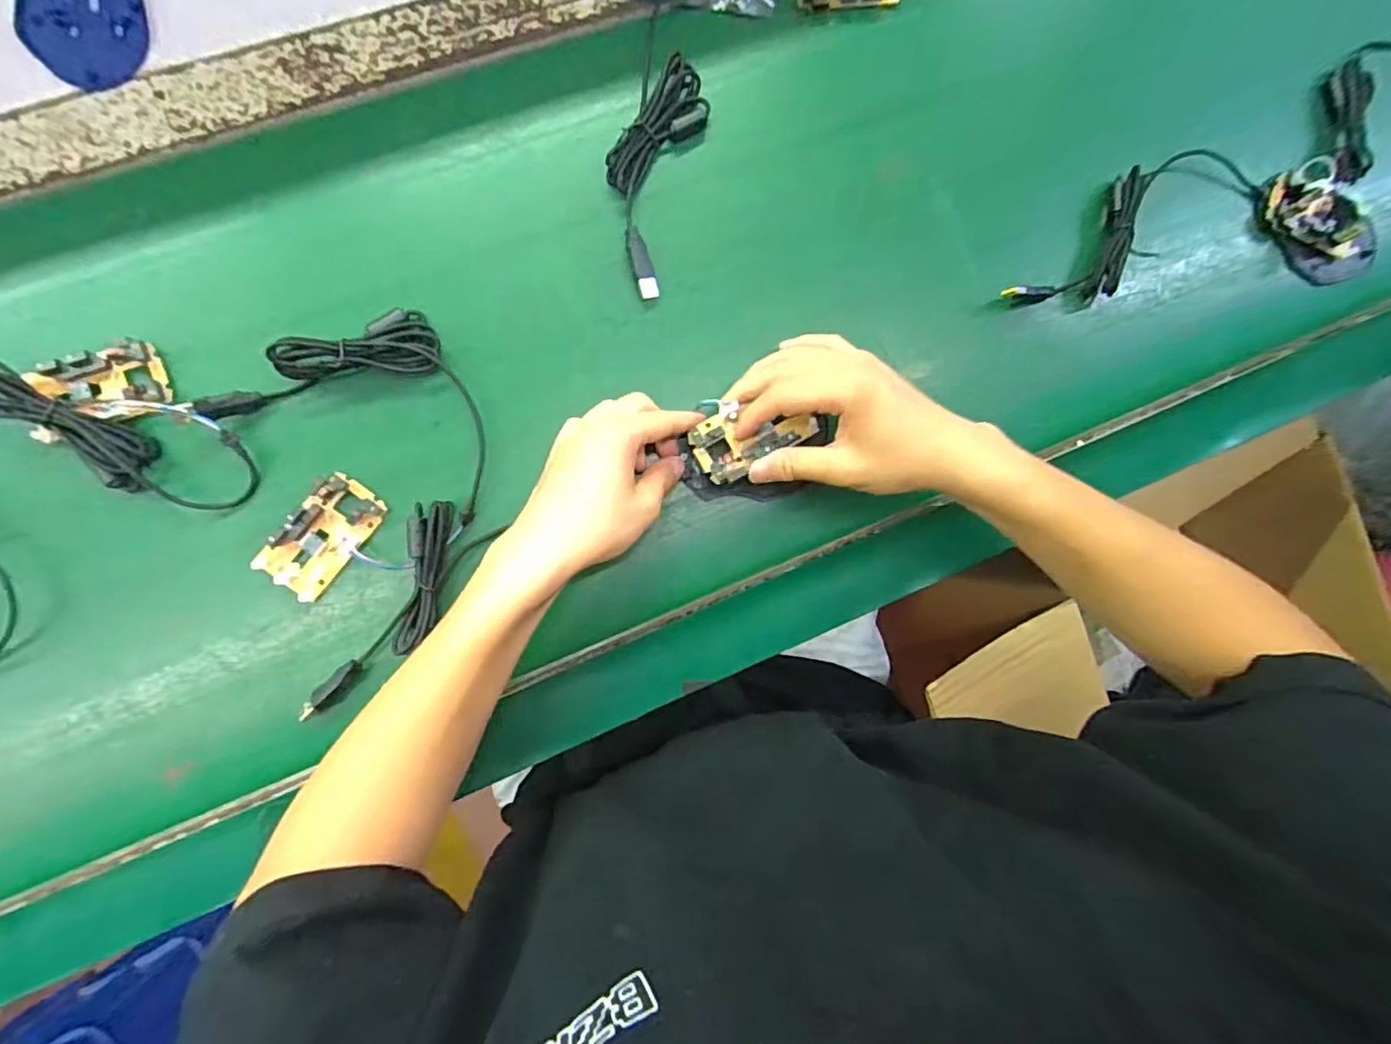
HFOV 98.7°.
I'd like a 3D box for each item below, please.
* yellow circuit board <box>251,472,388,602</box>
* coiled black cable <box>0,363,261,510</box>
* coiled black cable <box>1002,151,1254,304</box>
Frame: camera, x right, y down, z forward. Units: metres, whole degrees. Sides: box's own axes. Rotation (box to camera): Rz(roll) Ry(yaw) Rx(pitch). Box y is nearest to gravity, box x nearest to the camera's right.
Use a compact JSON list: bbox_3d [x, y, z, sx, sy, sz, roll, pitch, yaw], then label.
[{"bbox_3d":[-0.241,0.008,0.387,0.044,0.016,0.077,37,86,-5],"label":"yellow circuit board"},{"bbox_3d":[-0.380,-0.055,0.367,0.199,0.022,0.054,15,88,-6],"label":"coiled black cable"},{"bbox_3d":[0.348,-0.236,0.467,0.266,0.024,0.071,-34,93,-6],"label":"coiled black cable"}]

